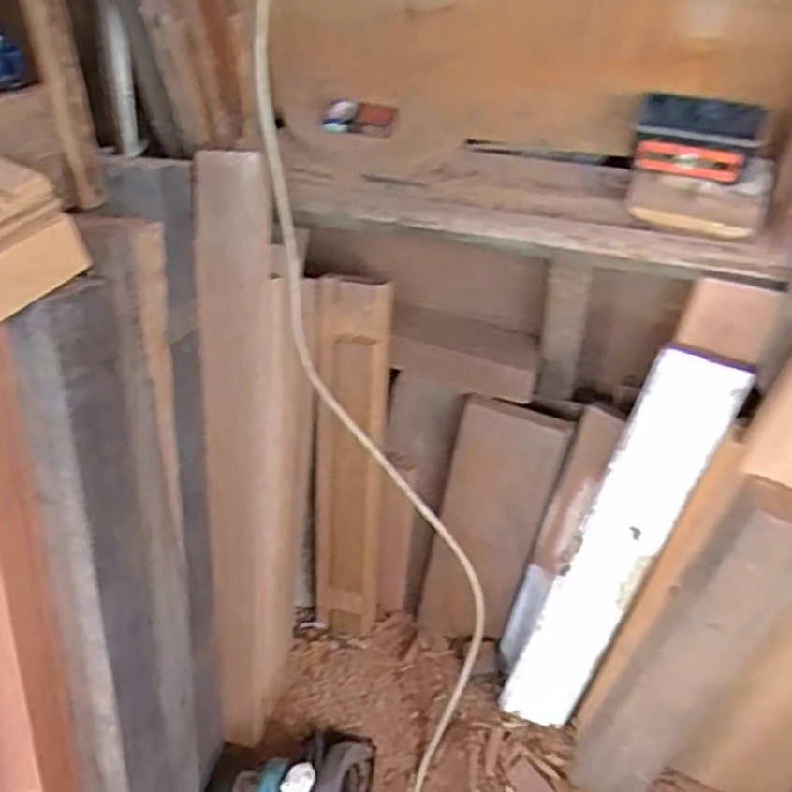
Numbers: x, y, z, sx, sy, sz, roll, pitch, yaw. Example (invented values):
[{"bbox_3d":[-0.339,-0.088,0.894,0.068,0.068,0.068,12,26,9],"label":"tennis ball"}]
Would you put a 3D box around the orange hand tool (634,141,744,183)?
[{"bbox_3d":[0.355,-0.286,0.879,0.121,0.036,0.016,12,52,14],"label":"orange hand tool"}]

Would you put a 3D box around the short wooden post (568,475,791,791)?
[{"bbox_3d":[0.401,0.361,1.003,0.099,0.610,0.120,-22,48,-41],"label":"short wooden post"}]

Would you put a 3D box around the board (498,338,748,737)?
[{"bbox_3d":[0.320,0.252,1.091,0.114,0.697,0.023,28,31,22],"label":"board"}]

